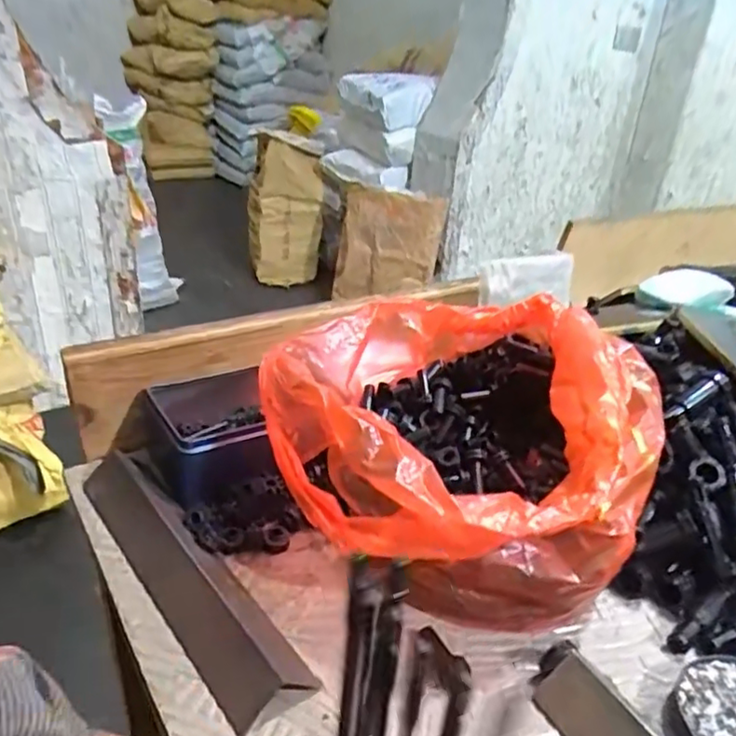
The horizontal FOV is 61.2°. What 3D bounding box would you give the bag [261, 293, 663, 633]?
[{"bbox_3d":[0.080,0.038,0.467,0.245,0.119,0.299,16,29,22],"label":"bag"}]

